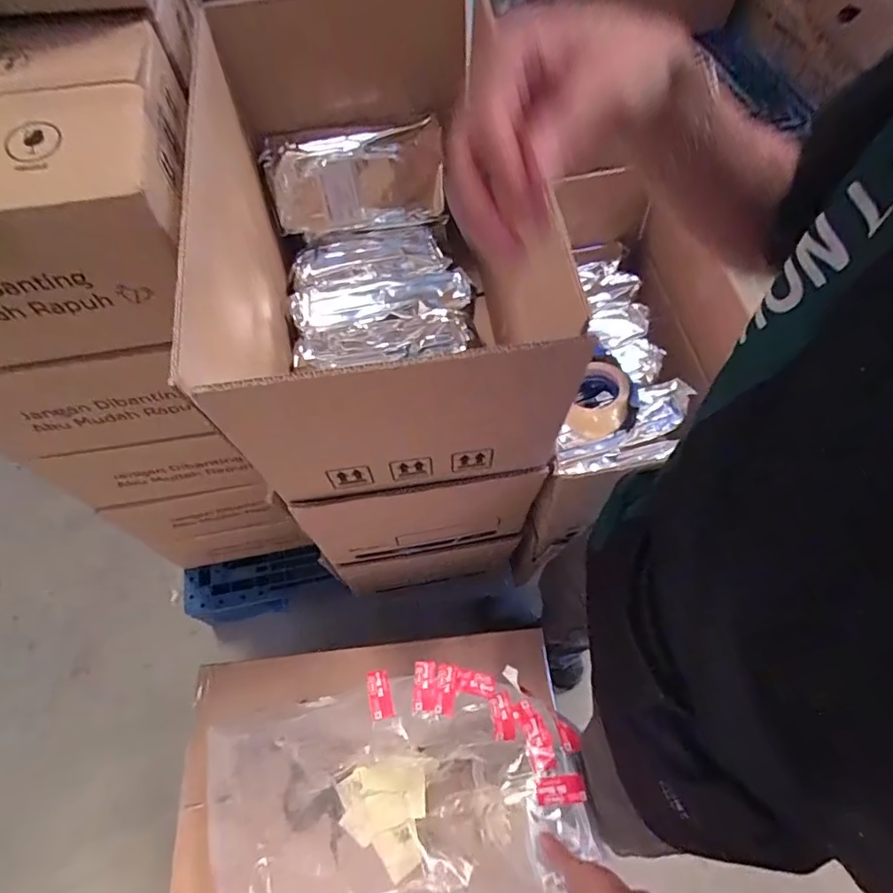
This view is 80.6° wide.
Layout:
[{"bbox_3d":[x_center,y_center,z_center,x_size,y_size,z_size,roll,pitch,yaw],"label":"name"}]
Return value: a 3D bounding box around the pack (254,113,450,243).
[{"bbox_3d":[-0.125,-0.371,0.743,0.243,0.136,0.058,-7,63,-4],"label":"pack"}]

